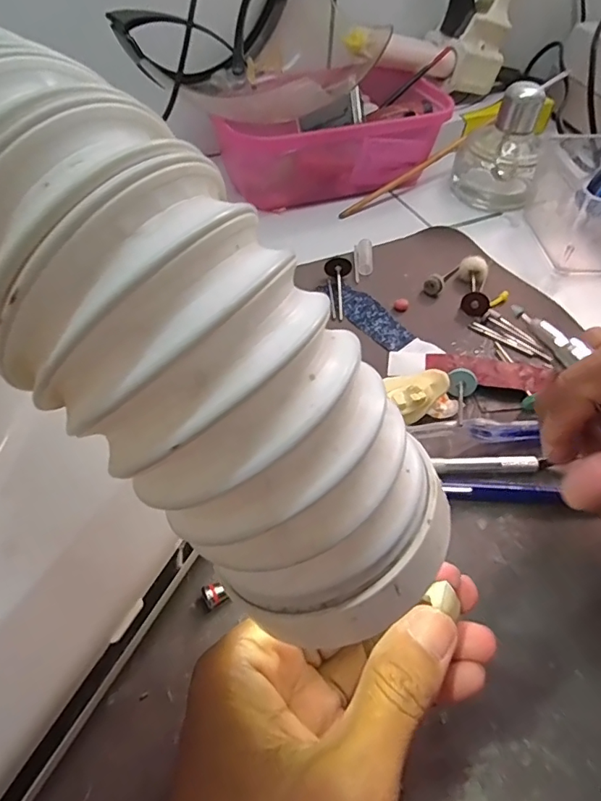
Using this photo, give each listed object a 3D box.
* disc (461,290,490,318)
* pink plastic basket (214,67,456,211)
[{"bbox_3d":[0.114,-0.063,0.315,0.017,0.015,0.004,29,26,13],"label":"disc"},{"bbox_3d":[0.027,-0.226,0.411,0.191,0.059,0.108,-19,56,-17],"label":"pink plastic basket"}]

